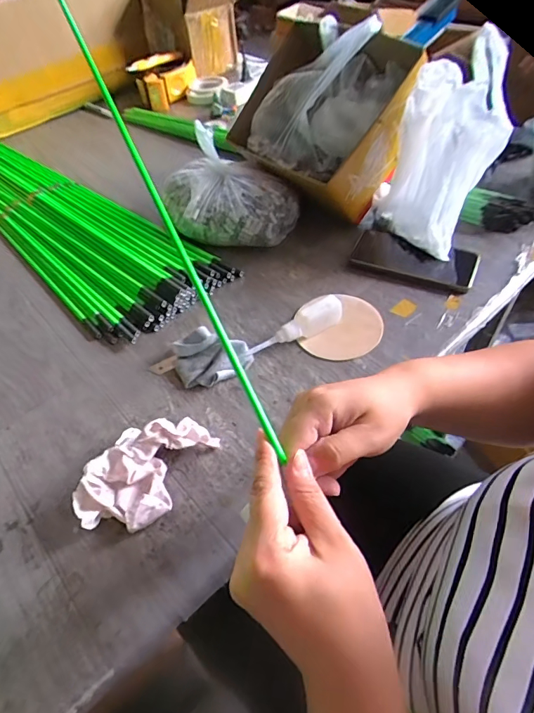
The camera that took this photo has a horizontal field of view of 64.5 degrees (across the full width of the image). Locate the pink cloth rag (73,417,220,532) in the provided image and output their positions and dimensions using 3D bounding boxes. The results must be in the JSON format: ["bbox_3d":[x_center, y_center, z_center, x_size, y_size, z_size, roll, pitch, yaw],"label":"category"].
[{"bbox_3d":[-0.117,0.104,0.398,0.089,0.043,0.125,16,55,18],"label":"pink cloth rag"}]

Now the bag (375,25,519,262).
[{"bbox_3d":[0.212,-0.246,0.532,0.130,0.227,0.097,29,59,26],"label":"bag"}]

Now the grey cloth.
[{"bbox_3d":[-0.068,-0.004,0.491,0.078,0.029,0.075,-27,53,-15],"label":"grey cloth"}]

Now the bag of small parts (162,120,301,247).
[{"bbox_3d":[-0.061,-0.247,0.619,0.201,0.134,0.107,9,53,13],"label":"bag of small parts"}]

